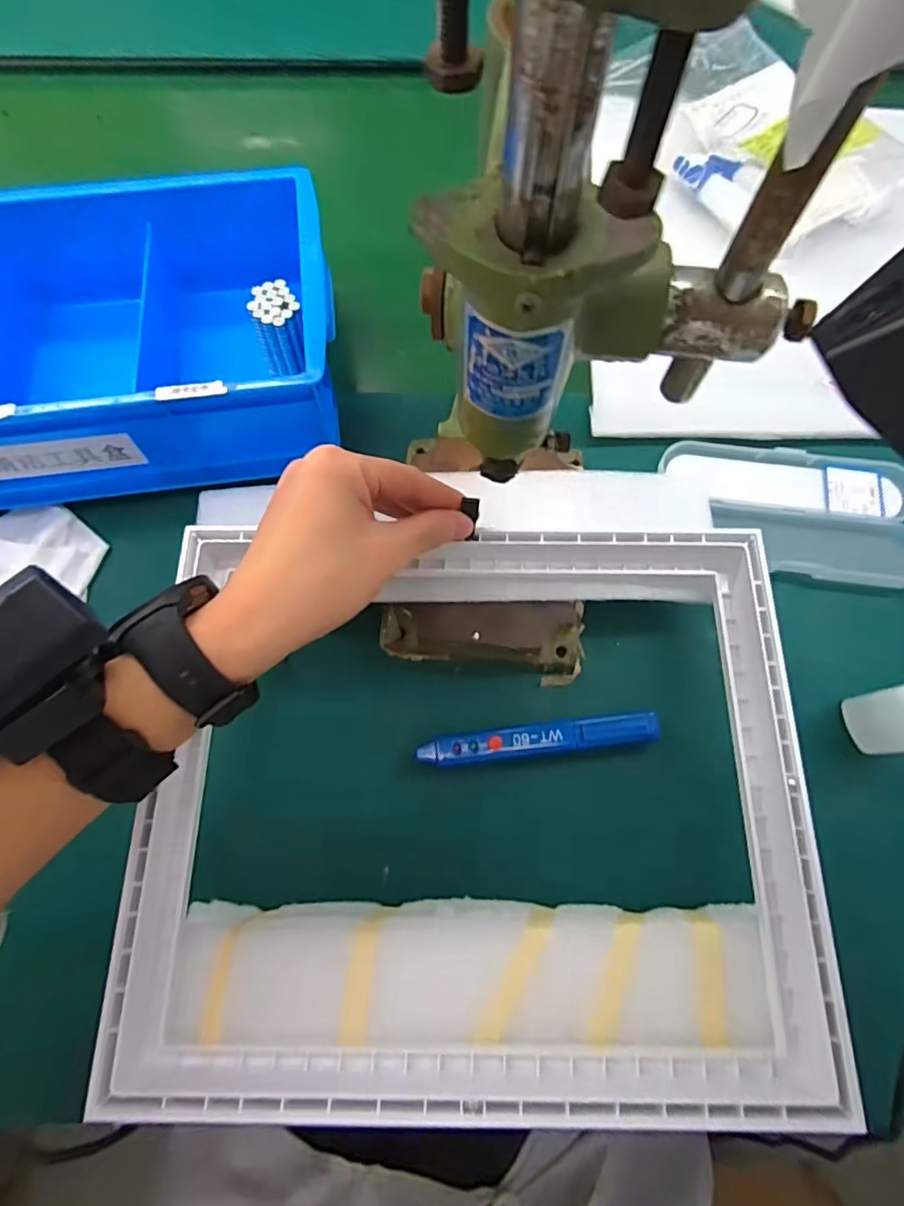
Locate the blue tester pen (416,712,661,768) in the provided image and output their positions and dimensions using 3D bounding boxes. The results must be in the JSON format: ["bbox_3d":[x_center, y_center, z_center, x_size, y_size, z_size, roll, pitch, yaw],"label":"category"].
[{"bbox_3d":[0.052,0.083,0.342,0.140,0.022,0.018,-7,72,-2],"label":"blue tester pen"}]

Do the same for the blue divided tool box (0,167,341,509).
[{"bbox_3d":[-0.257,-0.177,0.380,0.352,0.084,0.203,-9,72,-3],"label":"blue divided tool box"}]

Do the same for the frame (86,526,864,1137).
[{"bbox_3d":[0.011,0.092,0.289,0.321,0.025,0.275,1,72,0],"label":"frame"}]

